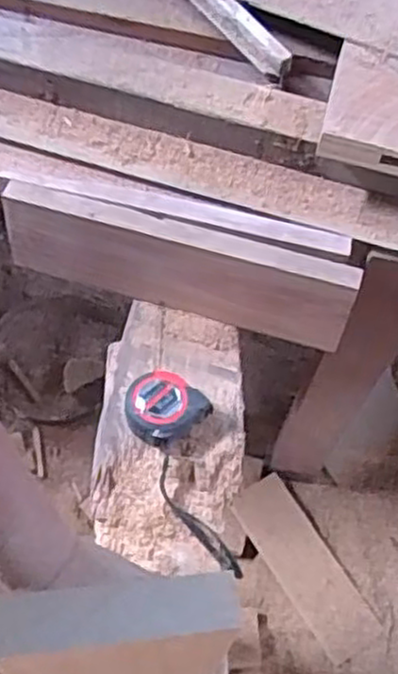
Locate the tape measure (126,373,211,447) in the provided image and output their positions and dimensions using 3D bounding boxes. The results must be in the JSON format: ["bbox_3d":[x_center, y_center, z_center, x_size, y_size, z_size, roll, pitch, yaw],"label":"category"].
[{"bbox_3d":[-0.034,0.067,0.693,0.067,0.034,0.064,2,60,-3],"label":"tape measure"}]

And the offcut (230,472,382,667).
[{"bbox_3d":[0.190,0.412,1.327,0.105,0.015,0.328,-33,74,-8],"label":"offcut"}]

